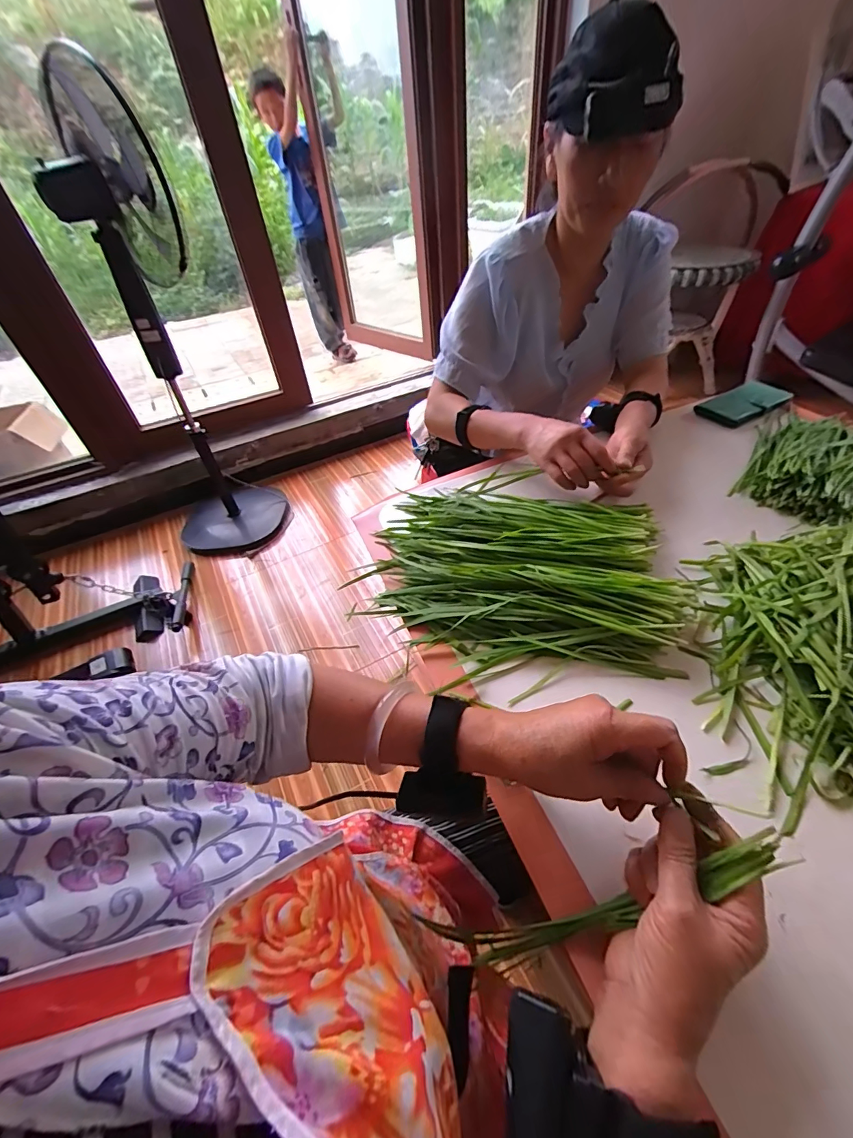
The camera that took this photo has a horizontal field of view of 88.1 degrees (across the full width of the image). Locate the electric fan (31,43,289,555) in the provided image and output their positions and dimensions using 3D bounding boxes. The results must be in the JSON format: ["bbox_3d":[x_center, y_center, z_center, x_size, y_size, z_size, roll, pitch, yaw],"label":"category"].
[{"bbox_3d":[-0.803,-0.594,1.364,0.389,1.205,0.540,-26,48,-19],"label":"electric fan"}]

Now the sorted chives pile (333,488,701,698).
[{"bbox_3d":[0.099,-0.008,0.528,0.339,0.046,0.275,-1,45,5],"label":"sorted chives pile"}]

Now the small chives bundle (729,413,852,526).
[{"bbox_3d":[0.562,-0.159,0.619,0.169,0.049,0.270,32,56,32],"label":"small chives bundle"}]

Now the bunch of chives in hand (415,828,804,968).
[{"bbox_3d":[0.110,0.228,0.300,0.252,0.032,0.032,-35,41,21],"label":"bunch of chives in hand"}]

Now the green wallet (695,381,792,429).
[{"bbox_3d":[0.553,-0.288,0.763,0.172,0.021,0.075,-26,48,-19],"label":"green wallet"}]

